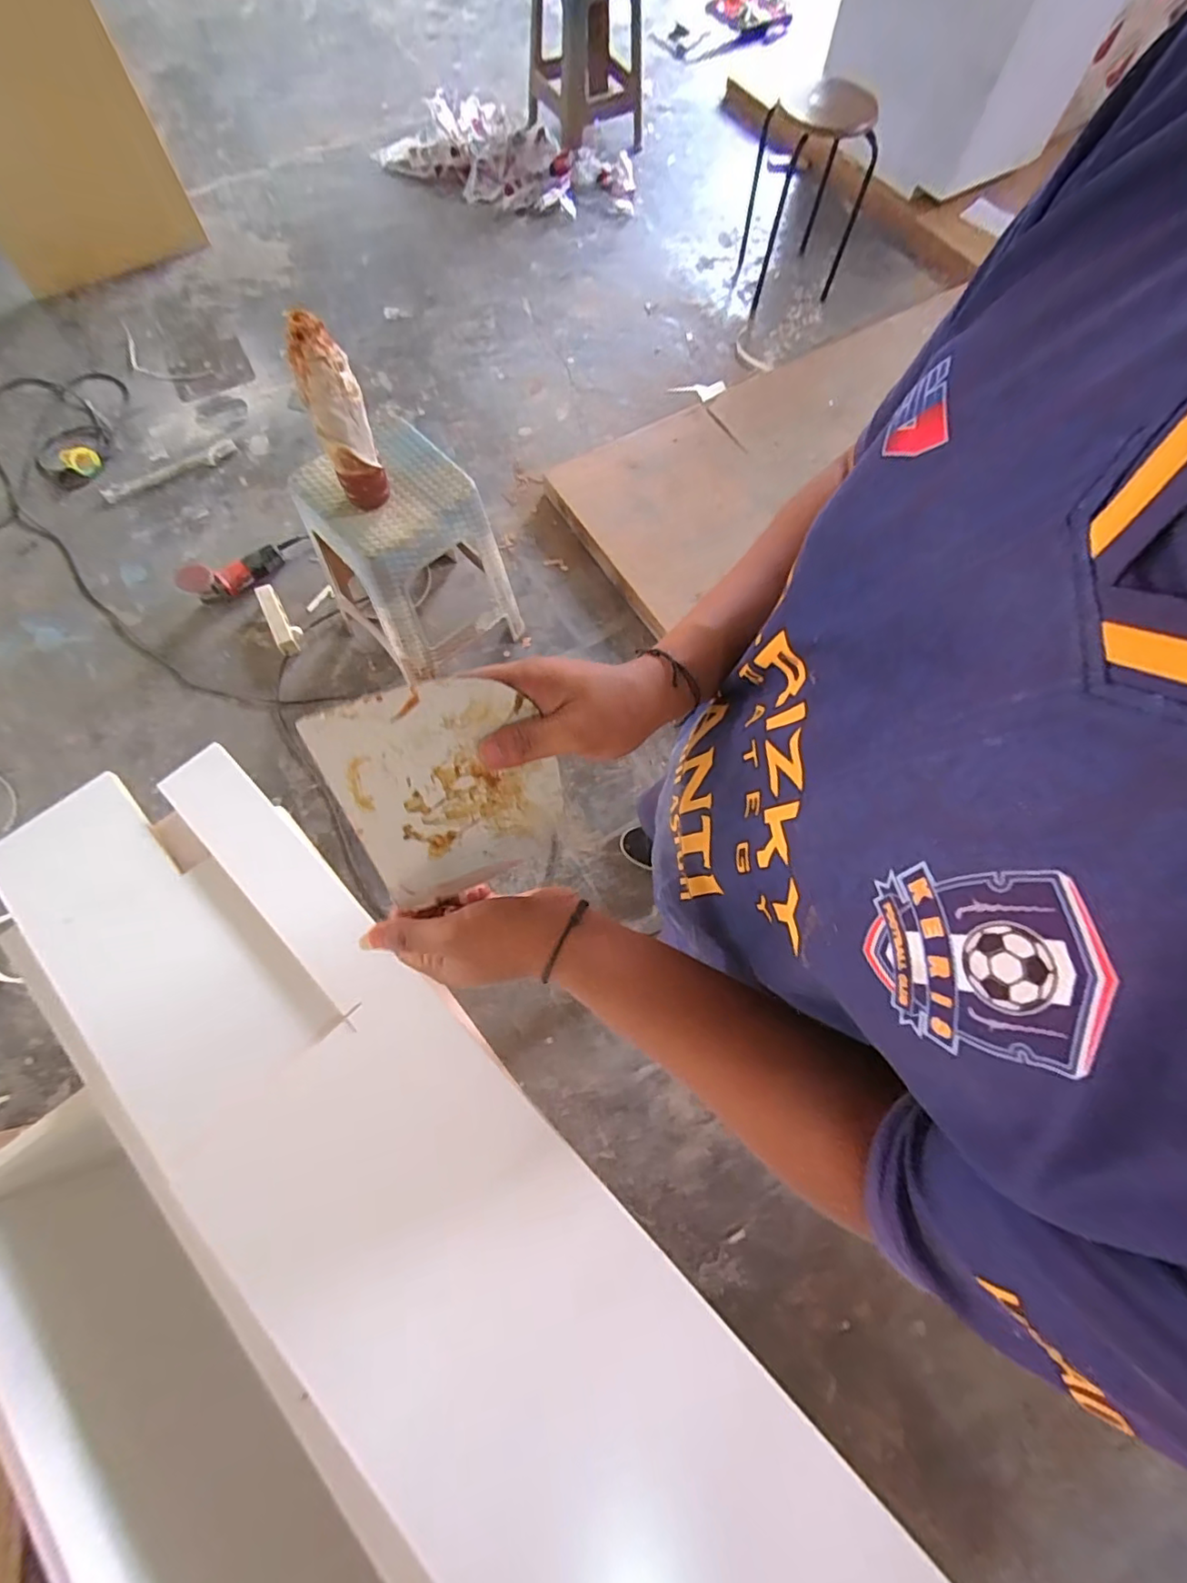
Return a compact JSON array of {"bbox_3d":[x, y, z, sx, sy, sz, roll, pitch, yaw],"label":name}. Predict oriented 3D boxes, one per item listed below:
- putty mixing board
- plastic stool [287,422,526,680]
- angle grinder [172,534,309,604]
[{"bbox_3d":[-0.081,0.000,0.342,0.115,0.140,0.004,-19,39,-10],"label":"putty mixing board"},{"bbox_3d":[-0.406,-0.513,1.330,0.326,0.415,0.301,-41,76,-13],"label":"plastic stool"},{"bbox_3d":[-0.930,-0.598,1.562,0.311,0.111,0.079,-34,75,-13],"label":"angle grinder"}]

